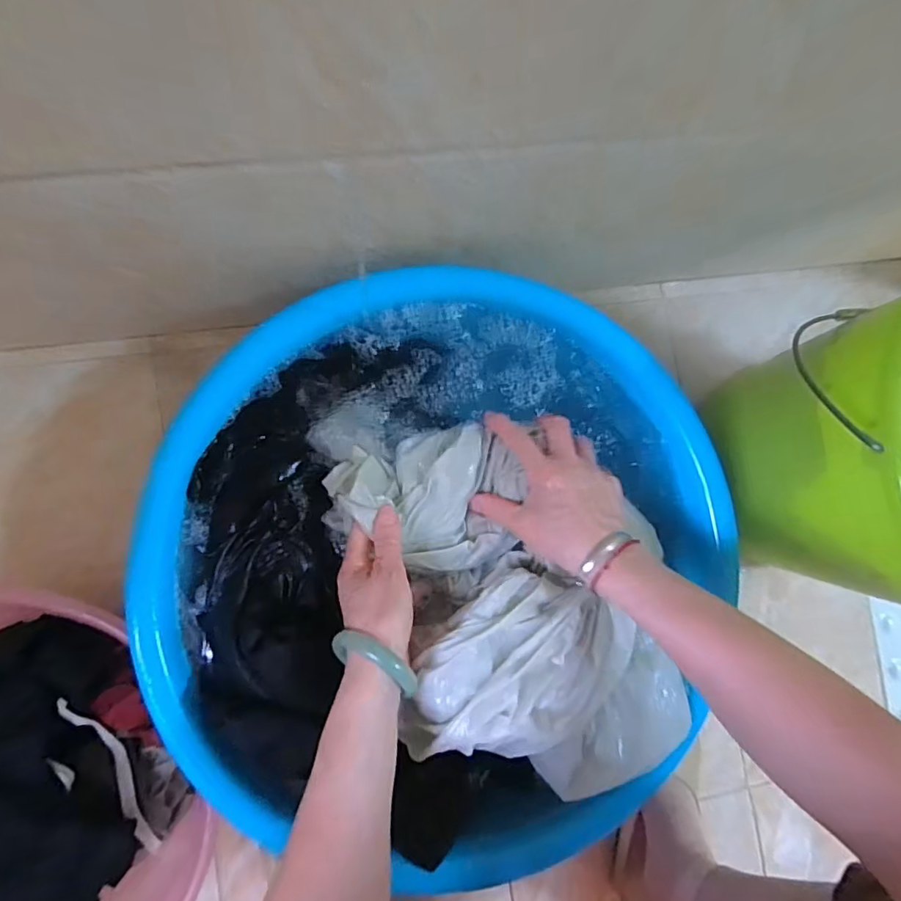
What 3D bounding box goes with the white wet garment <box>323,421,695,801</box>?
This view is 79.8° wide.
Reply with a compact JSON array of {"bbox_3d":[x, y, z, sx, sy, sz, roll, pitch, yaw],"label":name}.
[{"bbox_3d":[0.060,0.119,0.428,0.242,0.090,0.307,-21,88,-8],"label":"white wet garment"}]

